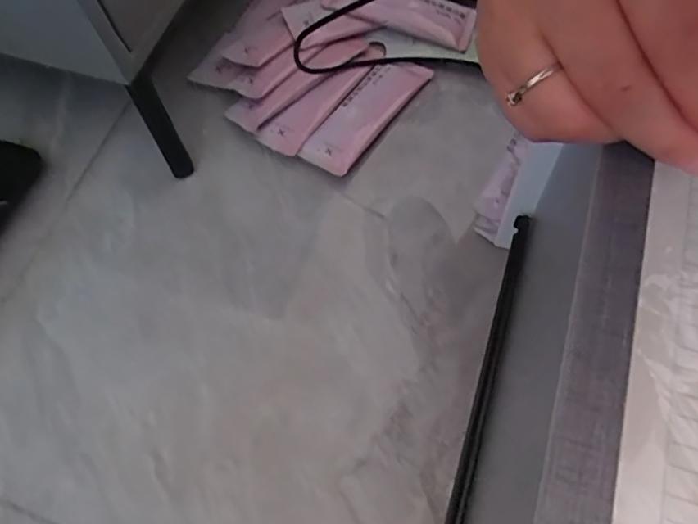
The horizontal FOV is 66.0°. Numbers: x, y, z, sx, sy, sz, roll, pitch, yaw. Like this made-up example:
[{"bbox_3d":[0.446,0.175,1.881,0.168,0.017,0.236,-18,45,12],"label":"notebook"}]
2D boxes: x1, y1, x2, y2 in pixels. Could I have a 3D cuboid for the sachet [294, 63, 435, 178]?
[{"bbox_3d":[0.017,-0.151,0.537,0.053,0.007,0.149,36,74,16],"label":"sachet"}]

